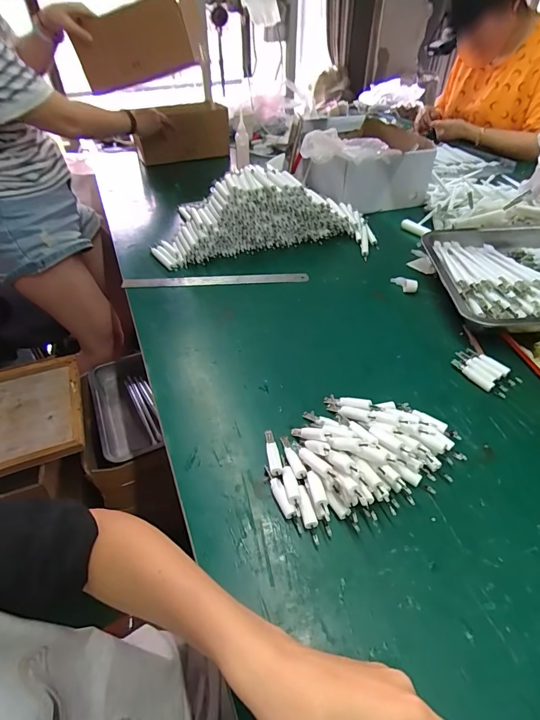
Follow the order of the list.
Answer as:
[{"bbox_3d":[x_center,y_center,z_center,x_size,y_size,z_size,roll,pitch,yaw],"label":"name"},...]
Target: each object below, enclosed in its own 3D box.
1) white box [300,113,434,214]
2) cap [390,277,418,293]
[{"bbox_3d":[0.193,-0.511,1.002,0.272,0.116,0.373,-17,45,-16],"label":"white box"},{"bbox_3d":[0.234,-0.134,0.679,0.017,0.021,0.050,-24,47,-21],"label":"cap"}]

